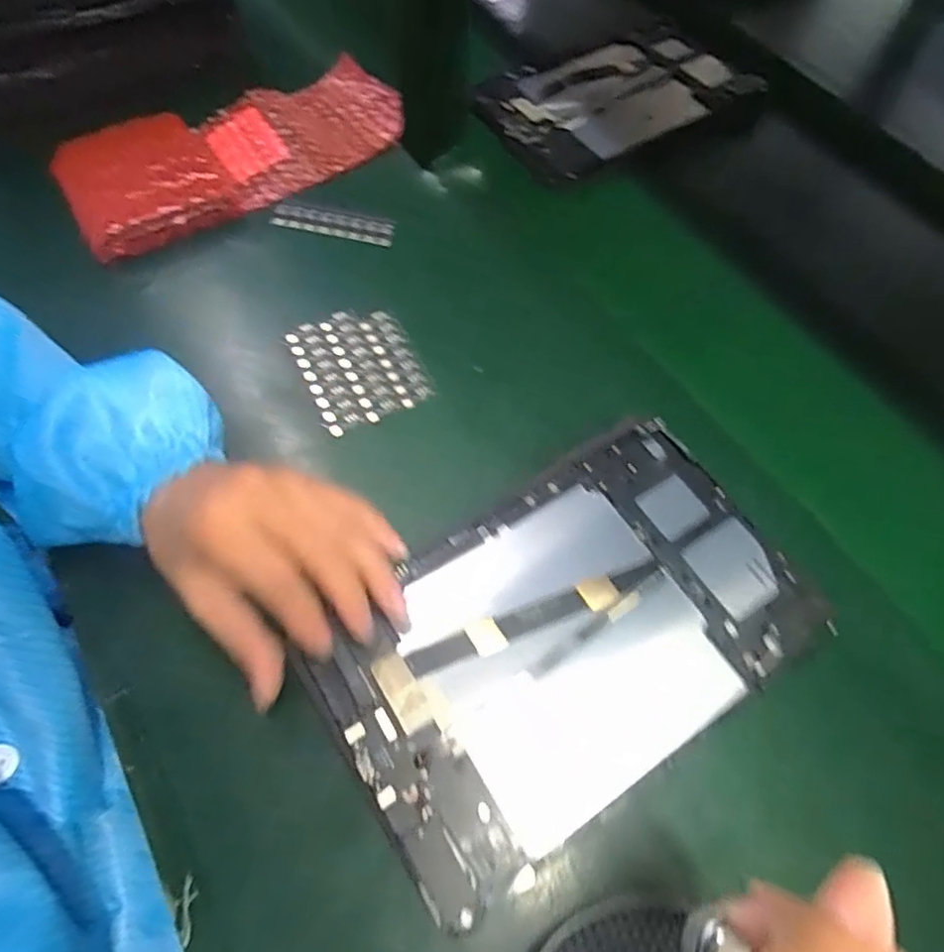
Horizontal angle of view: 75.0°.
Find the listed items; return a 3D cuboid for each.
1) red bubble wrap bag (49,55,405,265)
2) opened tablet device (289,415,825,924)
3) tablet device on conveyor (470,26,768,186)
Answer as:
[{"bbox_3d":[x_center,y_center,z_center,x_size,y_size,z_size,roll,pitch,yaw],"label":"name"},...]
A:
[{"bbox_3d":[-0.189,-0.271,0.504,0.281,0.032,0.127,-34,69,-15],"label":"red bubble wrap bag"},{"bbox_3d":[0.048,0.077,0.307,0.235,0.015,0.145,-32,68,-14],"label":"opened tablet device"},{"bbox_3d":[0.133,-0.346,0.552,0.237,0.009,0.155,-28,67,-12],"label":"tablet device on conveyor"}]

